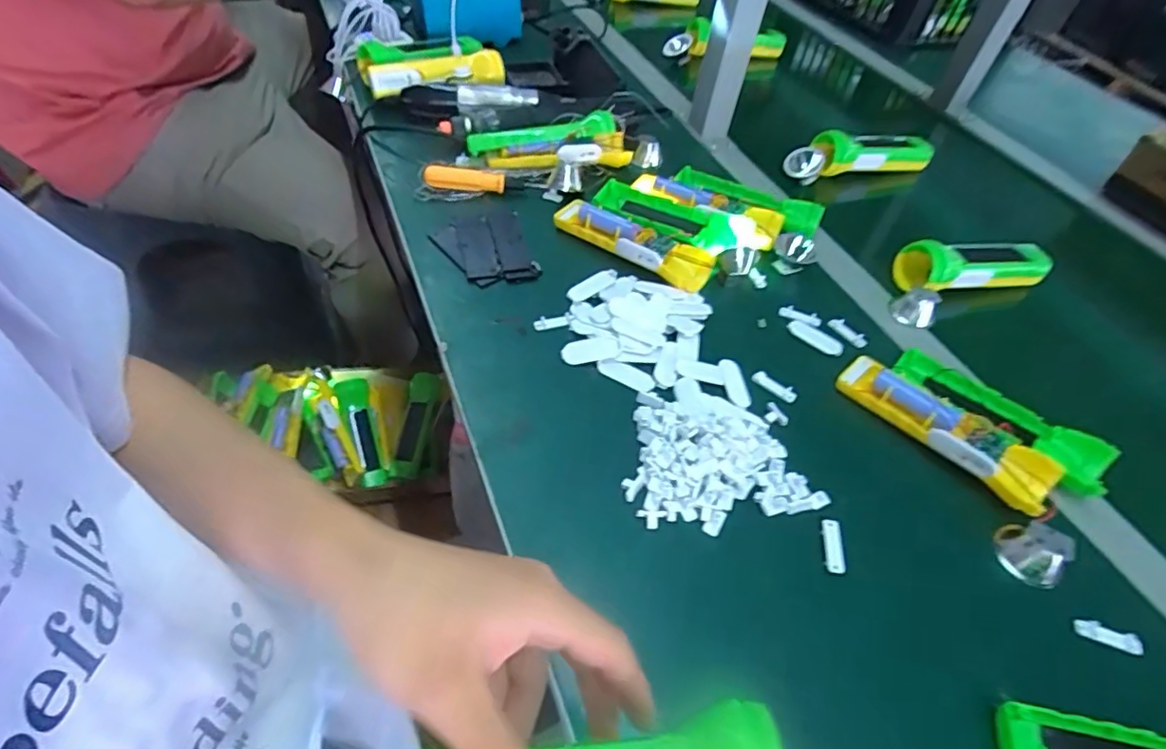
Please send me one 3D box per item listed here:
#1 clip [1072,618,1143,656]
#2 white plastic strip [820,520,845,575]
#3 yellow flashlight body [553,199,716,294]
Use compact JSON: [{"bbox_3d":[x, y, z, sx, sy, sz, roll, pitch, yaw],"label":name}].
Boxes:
[{"bbox_3d":[0.339,0.168,0.375,0.039,0.004,0.013,21,50,10],"label":"clip"},{"bbox_3d":[0.170,0.117,0.394,0.013,0.007,0.037,12,49,3],"label":"white plastic strip"},{"bbox_3d":[0.046,-0.133,0.565,0.162,0.025,0.046,31,52,18],"label":"yellow flashlight body"}]

